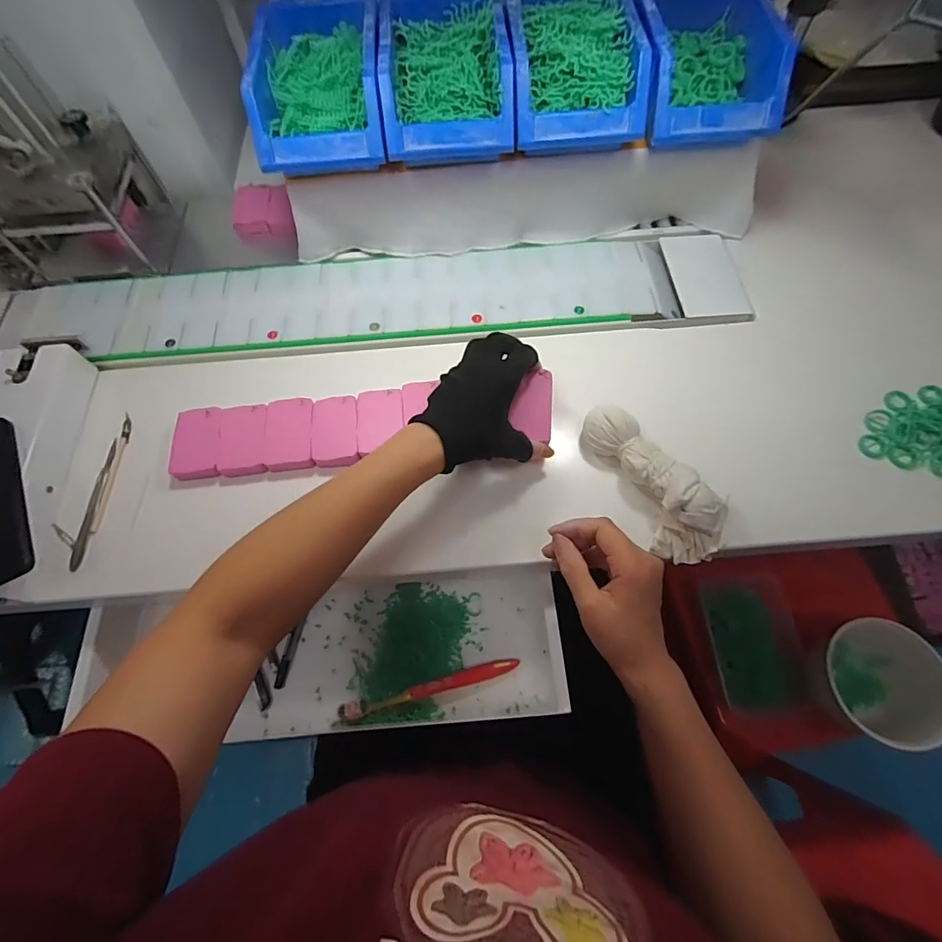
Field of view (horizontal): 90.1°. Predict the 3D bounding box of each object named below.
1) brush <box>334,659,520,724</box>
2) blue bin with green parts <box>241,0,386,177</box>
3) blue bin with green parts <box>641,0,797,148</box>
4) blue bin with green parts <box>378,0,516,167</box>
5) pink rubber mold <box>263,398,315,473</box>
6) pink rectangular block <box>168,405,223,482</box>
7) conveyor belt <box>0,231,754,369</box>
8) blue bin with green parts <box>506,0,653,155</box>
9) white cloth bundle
[{"bbox_3d":[-0.042,0.221,0.478,0.182,0.023,0.016,-14,65,-4],"label":"brush"},{"bbox_3d":[-0.150,-0.388,0.478,0.124,0.074,0.183,-5,65,1],"label":"blue bin with green parts"},{"bbox_3d":[0.229,-0.417,0.471,0.126,0.067,0.182,-2,65,2],"label":"blue bin with green parts"},{"bbox_3d":[-0.024,-0.398,0.477,0.123,0.071,0.175,-4,65,1],"label":"blue bin with green parts"},{"bbox_3d":[-0.180,-0.037,0.469,0.048,0.017,0.071,-7,65,-1],"label":"pink rubber mold"},{"bbox_3d":[-0.273,-0.028,0.471,0.043,0.014,0.074,-8,65,-1],"label":"pink rectangular block"},{"bbox_3d":[-0.113,-0.200,0.547,0.842,0.029,0.154,-4,65,1],"label":"conveyor belt"},{"bbox_3d":[0.100,-0.408,0.475,0.125,0.073,0.175,-4,65,1],"label":"blue bin with green parts"},{"bbox_3d":[0.160,0.008,0.423,0.052,0.048,0.160,-29,67,-10],"label":"white cloth bundle"}]

